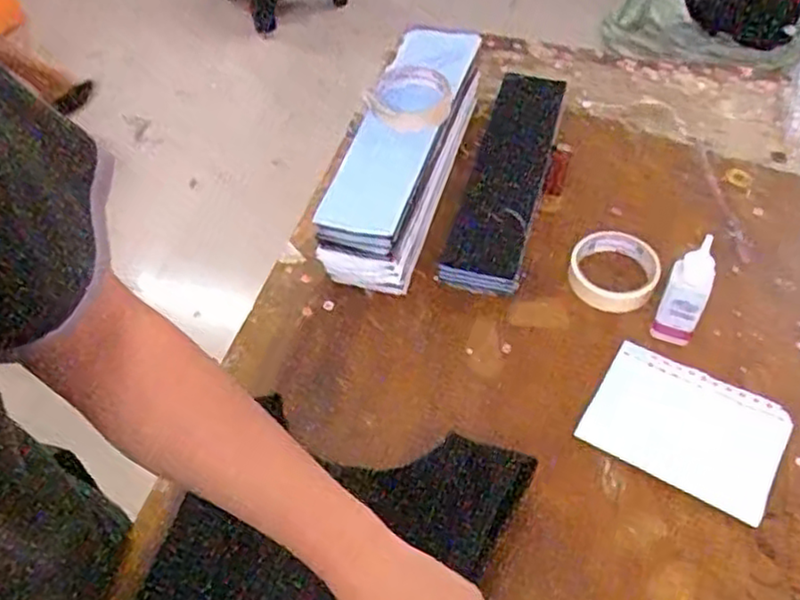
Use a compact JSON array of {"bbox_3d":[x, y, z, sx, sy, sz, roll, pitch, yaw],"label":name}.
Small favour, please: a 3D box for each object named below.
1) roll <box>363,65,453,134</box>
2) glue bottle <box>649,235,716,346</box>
[{"bbox_3d":[0.012,-0.222,0.768,0.091,0.031,0.091,-2,52,3],"label":"roll"},{"bbox_3d":[0.265,-0.001,0.656,0.040,0.125,0.026,19,56,20],"label":"glue bottle"}]

